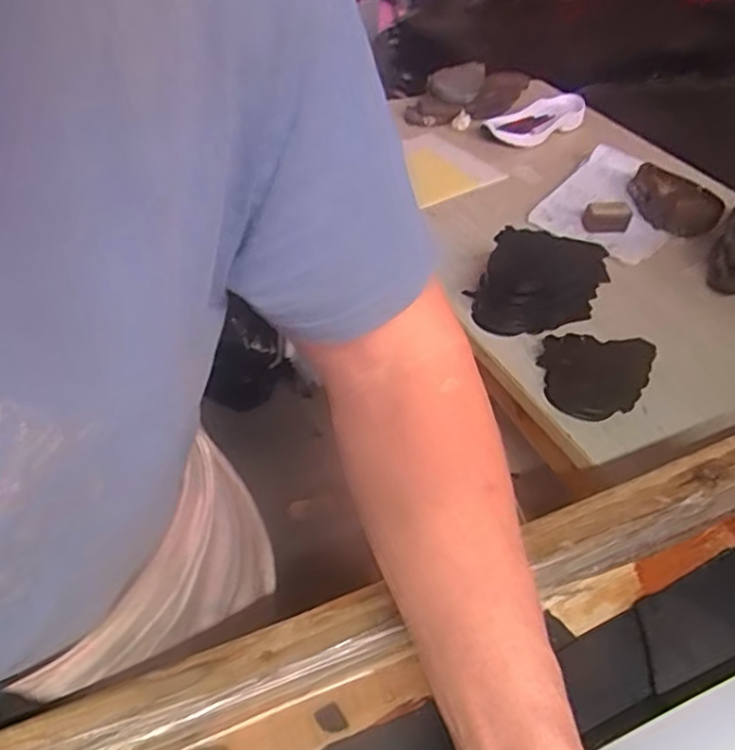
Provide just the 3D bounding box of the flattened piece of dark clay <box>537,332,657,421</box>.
[{"bbox_3d":[0.272,-0.005,0.773,0.123,0.032,0.143,24,47,17],"label":"flattened piece of dark clay"}]

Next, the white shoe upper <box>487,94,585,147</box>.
[{"bbox_3d":[0.339,-0.517,1.271,0.118,0.044,0.239,35,51,26],"label":"white shoe upper"}]

